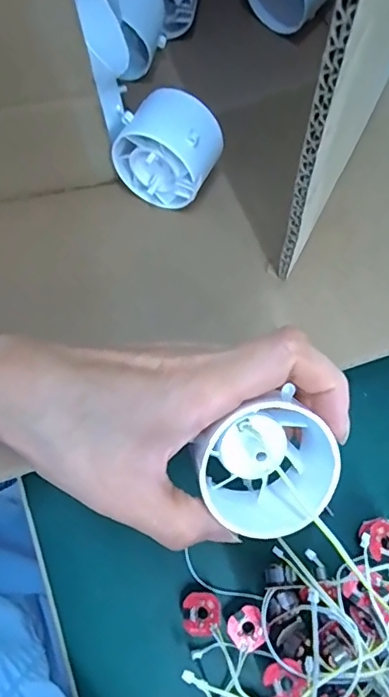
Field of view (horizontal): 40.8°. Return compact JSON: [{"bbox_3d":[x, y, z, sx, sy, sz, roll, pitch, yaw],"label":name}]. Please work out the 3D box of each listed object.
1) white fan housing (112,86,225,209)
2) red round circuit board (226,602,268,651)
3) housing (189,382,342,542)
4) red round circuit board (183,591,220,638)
[{"bbox_3d":[-0.013,-0.104,0.276,0.048,0.044,0.042,27,77,5],"label":"white fan housing"},{"bbox_3d":[0.027,0.143,0.268,0.018,0.010,0.019,0,76,-1],"label":"red round circuit board"},{"bbox_3d":[0.027,0.043,0.204,0.048,0.044,0.042,-27,98,0],"label":"housing"},{"bbox_3d":[0.003,0.136,0.269,0.017,0.015,0.020,-3,76,-2],"label":"red round circuit board"}]

